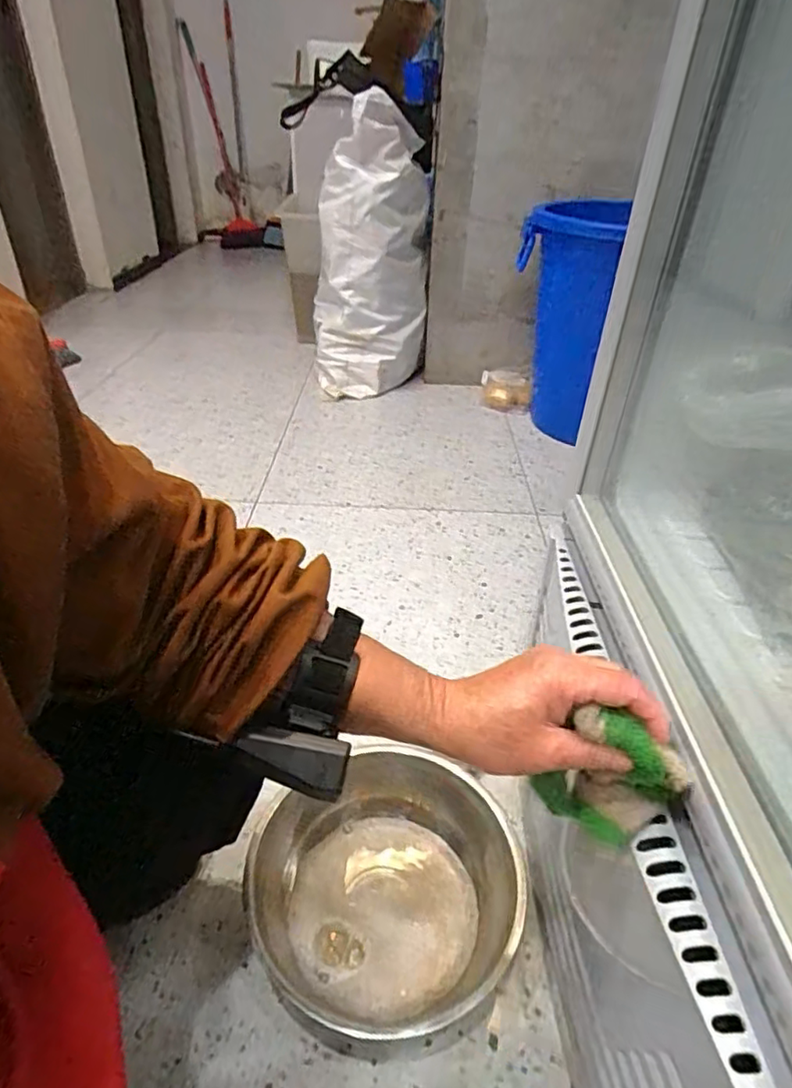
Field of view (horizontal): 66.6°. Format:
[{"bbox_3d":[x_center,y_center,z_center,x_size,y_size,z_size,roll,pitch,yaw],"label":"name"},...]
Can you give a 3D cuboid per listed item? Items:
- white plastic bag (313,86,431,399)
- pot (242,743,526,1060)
[{"bbox_3d":[-0.069,-0.736,1.579,0.299,0.659,0.230,3,36,0],"label":"white plastic bag"},{"bbox_3d":[-0.005,0.330,0.580,0.243,0.089,0.236,2,36,-1],"label":"pot"}]

